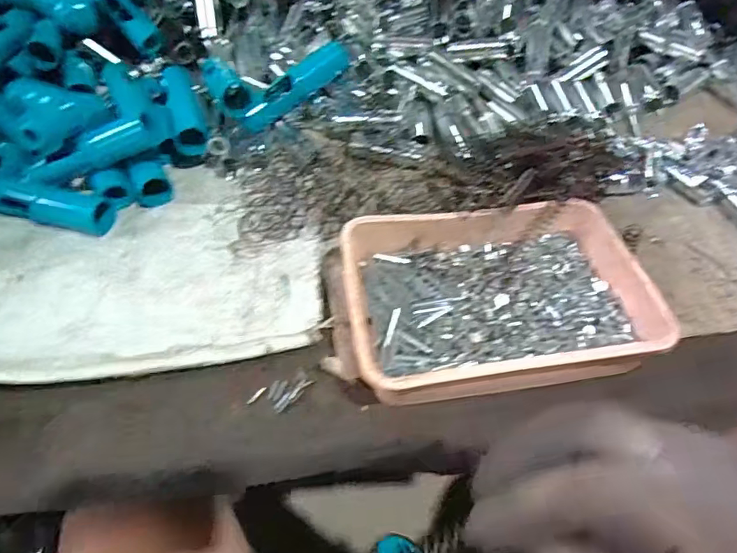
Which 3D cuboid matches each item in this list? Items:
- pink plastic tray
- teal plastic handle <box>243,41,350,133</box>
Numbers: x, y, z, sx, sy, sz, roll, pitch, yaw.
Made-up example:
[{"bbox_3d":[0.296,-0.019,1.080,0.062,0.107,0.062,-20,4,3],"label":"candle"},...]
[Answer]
[{"bbox_3d":[0.085,0.011,0.356,0.199,0.039,0.136,-7,51,-7],"label":"pink plastic tray"},{"bbox_3d":[-0.067,-0.186,0.492,0.130,0.027,0.024,-44,62,-14],"label":"teal plastic handle"}]

